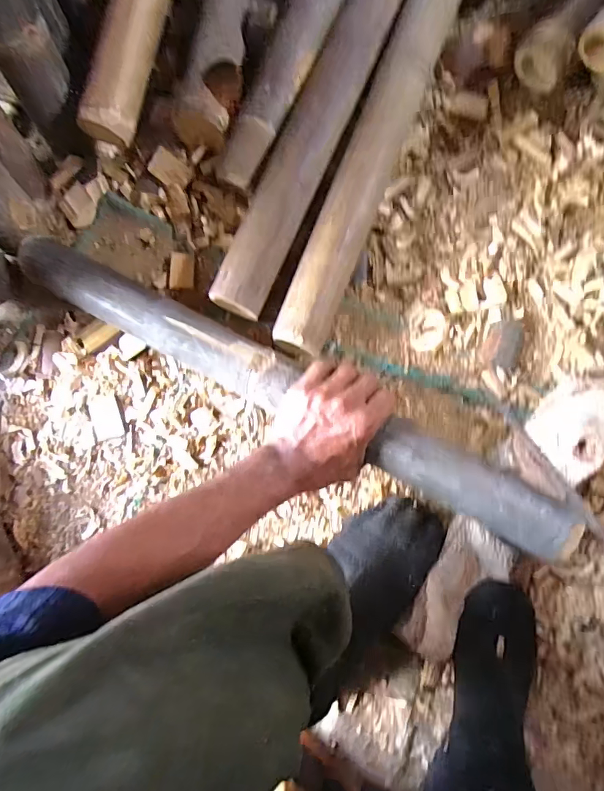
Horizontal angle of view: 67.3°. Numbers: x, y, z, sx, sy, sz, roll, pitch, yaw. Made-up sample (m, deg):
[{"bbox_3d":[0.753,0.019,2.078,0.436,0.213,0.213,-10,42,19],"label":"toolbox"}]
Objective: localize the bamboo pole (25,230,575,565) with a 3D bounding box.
[{"bbox_3d":[-0.039,-0.020,0.477,0.645,0.052,0.058,28,89,12],"label":"bamboo pole"}]

